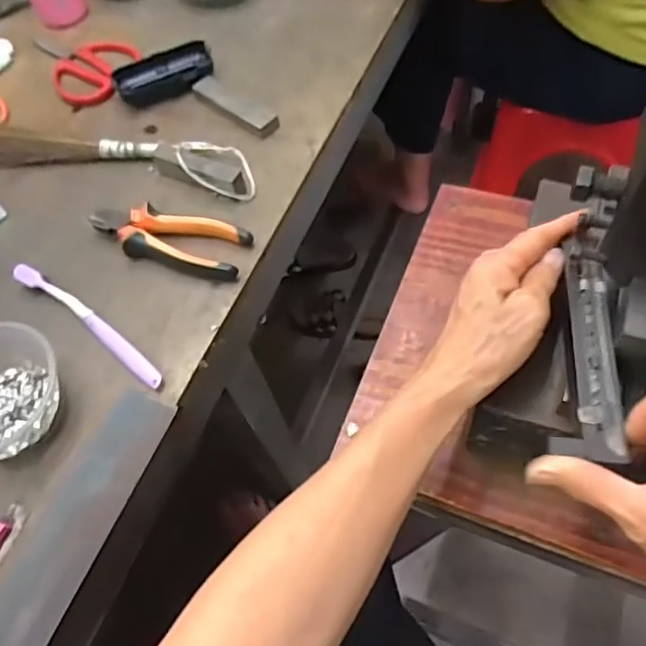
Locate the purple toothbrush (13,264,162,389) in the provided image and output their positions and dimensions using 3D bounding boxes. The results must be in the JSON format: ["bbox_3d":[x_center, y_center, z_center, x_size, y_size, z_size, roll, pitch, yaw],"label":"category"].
[{"bbox_3d":[-0.197,0.000,0.480,0.180,0.016,0.020,33,67,20],"label":"purple toothbrush"}]

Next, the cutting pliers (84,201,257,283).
[{"bbox_3d":[-0.141,-0.078,0.516,0.150,0.021,0.064,18,63,13],"label":"cutting pliers"}]

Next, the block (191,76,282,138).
[{"bbox_3d":[-0.093,-0.230,0.604,0.116,0.013,0.028,37,68,22],"label":"block"}]

